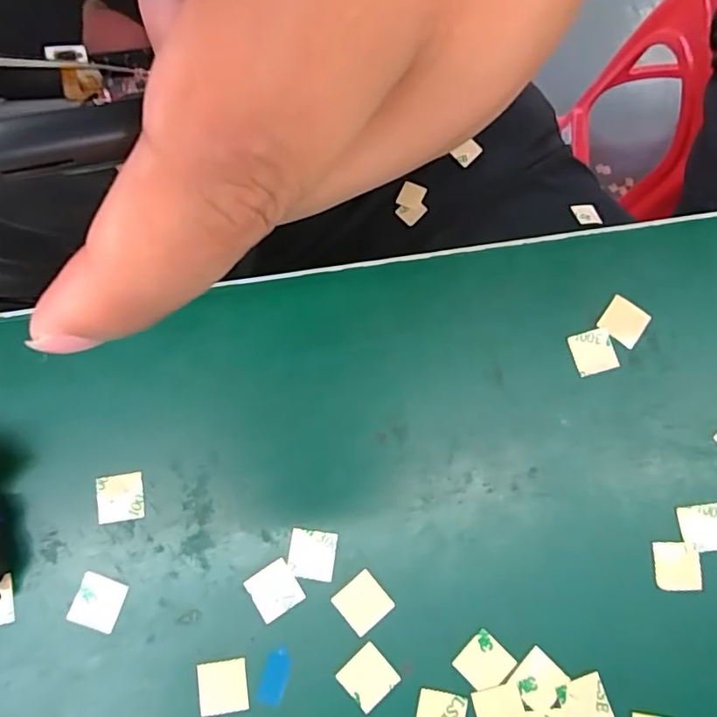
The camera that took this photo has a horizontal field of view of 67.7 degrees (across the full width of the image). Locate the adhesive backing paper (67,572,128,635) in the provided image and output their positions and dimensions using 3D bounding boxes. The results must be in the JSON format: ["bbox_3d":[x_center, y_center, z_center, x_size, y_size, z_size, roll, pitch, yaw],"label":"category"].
[{"bbox_3d":[-0.085,0.080,0.175,0.015,0.004,0.016,18,78,2],"label":"adhesive backing paper"}]

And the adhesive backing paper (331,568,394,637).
[{"bbox_3d":[0.001,0.081,0.177,0.015,0.004,0.015,-40,84,-6],"label":"adhesive backing paper"}]

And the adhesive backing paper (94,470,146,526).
[{"bbox_3d":[-0.081,0.047,0.182,0.015,0.004,0.015,-9,82,-6],"label":"adhesive backing paper"}]

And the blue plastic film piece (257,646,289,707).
[{"bbox_3d":[-0.027,0.102,0.172,0.008,0.004,0.017,13,79,4],"label":"blue plastic film piece"}]

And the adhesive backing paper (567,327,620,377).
[{"bbox_3d":[0.085,-0.003,0.194,0.015,0.004,0.016,-15,81,-4],"label":"adhesive backing paper"}]

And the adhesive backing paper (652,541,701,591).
[{"bbox_3d":[0.107,0.070,0.179,0.014,0.004,0.015,2,80,-1],"label":"adhesive backing paper"}]

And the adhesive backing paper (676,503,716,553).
[{"bbox_3d":[0.118,0.058,0.183,0.015,0.004,0.015,-6,81,1],"label":"adhesive backing paper"}]

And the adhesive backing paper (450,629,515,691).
[{"bbox_3d":[0.041,0.099,0.174,0.015,0.004,0.015,44,84,6],"label":"adhesive backing paper"}]

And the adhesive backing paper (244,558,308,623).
[{"bbox_3d":[-0.028,0.077,0.177,0.015,0.004,0.015,-32,81,-5],"label":"adhesive backing paper"}]

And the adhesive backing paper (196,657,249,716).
[{"bbox_3d":[-0.043,0.105,0.171,0.015,0.004,0.015,-8,79,-2],"label":"adhesive backing paper"}]

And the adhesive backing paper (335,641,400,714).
[{"bbox_3d":[0.003,0.103,0.173,0.015,0.004,0.016,-41,83,-9],"label":"adhesive backing paper"}]

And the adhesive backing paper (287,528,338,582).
[{"bbox_3d":[-0.016,0.065,0.178,0.015,0.004,0.016,7,80,0],"label":"adhesive backing paper"}]

